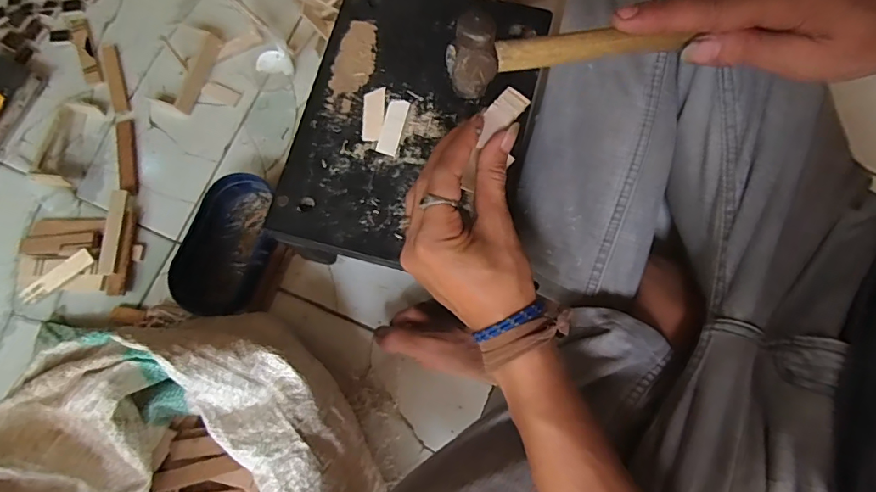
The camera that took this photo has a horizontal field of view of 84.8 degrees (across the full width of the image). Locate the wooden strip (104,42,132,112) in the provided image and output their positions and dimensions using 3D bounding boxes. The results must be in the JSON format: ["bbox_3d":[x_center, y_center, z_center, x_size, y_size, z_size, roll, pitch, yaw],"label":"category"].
[{"bbox_3d":[-0.409,-0.214,0.611,0.018,0.008,0.099,-17,77,-3],"label":"wooden strip"}]

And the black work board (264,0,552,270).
[{"bbox_3d":[-0.020,-0.114,0.451,0.206,0.032,0.283,15,77,5],"label":"black work board"}]

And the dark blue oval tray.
[{"bbox_3d":[-0.230,-0.001,0.532,0.100,0.045,0.155,25,78,7],"label":"dark blue oval tray"}]

